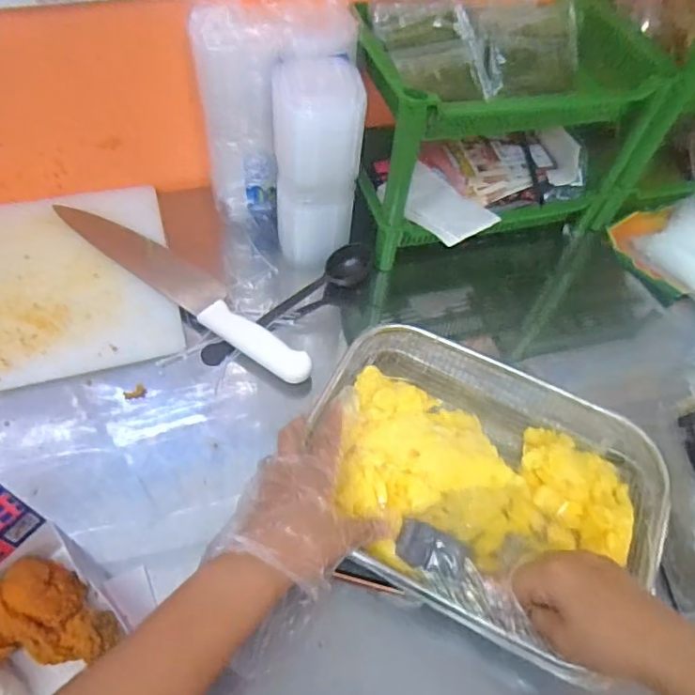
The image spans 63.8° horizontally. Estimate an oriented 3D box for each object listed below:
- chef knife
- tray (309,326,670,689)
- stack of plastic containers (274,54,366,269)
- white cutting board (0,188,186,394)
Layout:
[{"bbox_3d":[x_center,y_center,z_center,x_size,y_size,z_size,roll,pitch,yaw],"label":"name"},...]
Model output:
[{"bbox_3d":[-0.173,-0.071,0.597,0.340,0.030,0.054,34,60,17],"label":"chef knife"},{"bbox_3d":[0.105,0.114,0.476,0.286,0.061,0.211,26,61,11],"label":"tray"},{"bbox_3d":[-0.032,-0.185,0.583,0.086,0.213,0.076,1,56,-5],"label":"stack of plastic containers"},{"bbox_3d":[-0.361,-0.058,0.575,0.334,0.016,0.242,-13,59,-14],"label":"white cutting board"}]

